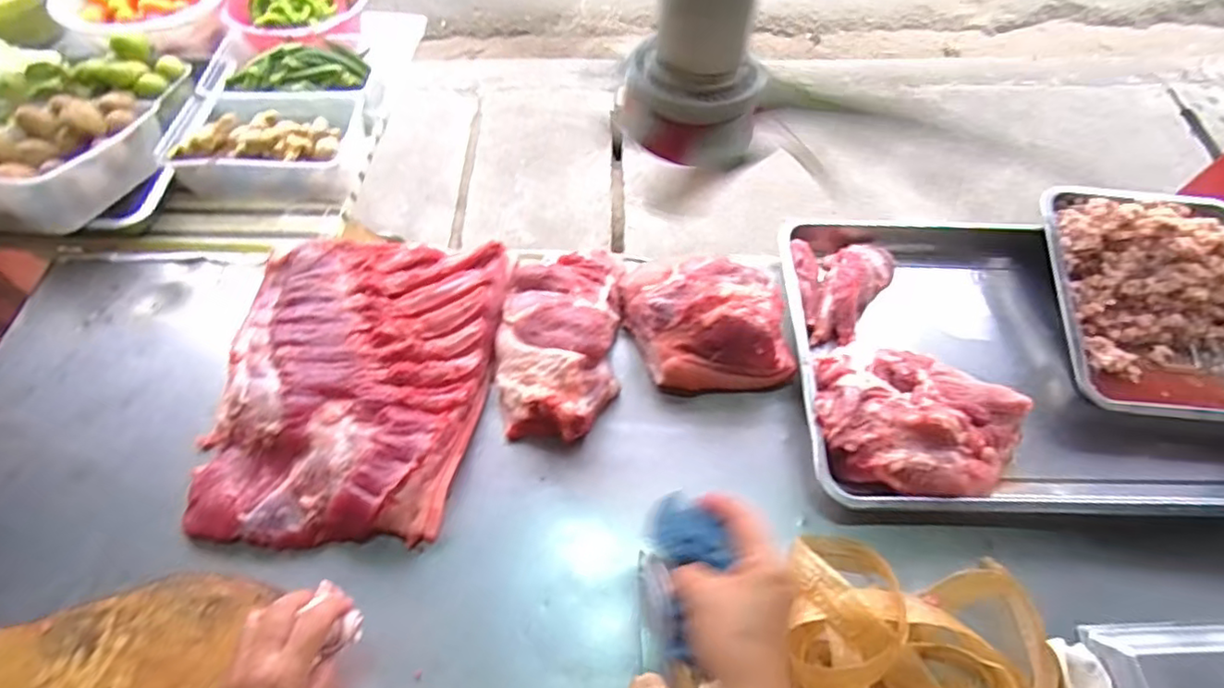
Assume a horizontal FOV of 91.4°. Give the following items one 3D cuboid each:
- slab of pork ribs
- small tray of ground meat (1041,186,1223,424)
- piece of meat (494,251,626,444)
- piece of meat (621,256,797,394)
[{"bbox_3d":[-0.293,0.039,0.683,0.305,0.061,0.358,3,59,-1],"label":"slab of pork ribs"},{"bbox_3d":[0.673,-0.056,0.722,0.263,0.061,0.305,7,76,1],"label":"small tray of ground meat"},{"bbox_3d":[-0.063,-0.009,0.716,0.144,0.076,0.250,4,59,0],"label":"piece of meat"},{"bbox_3d":[0.113,-0.032,0.723,0.194,0.107,0.168,-1,59,-3],"label":"piece of meat"}]

